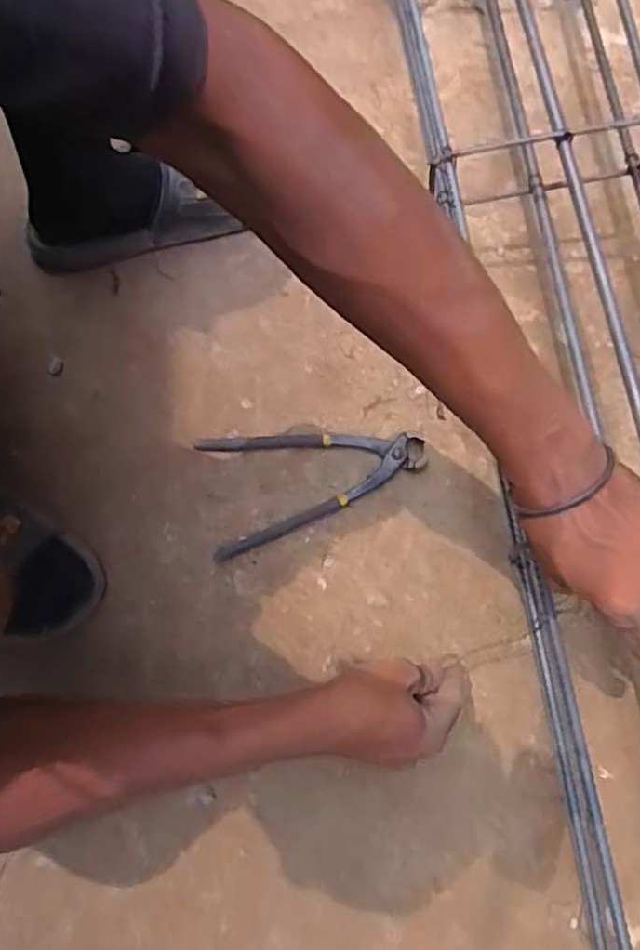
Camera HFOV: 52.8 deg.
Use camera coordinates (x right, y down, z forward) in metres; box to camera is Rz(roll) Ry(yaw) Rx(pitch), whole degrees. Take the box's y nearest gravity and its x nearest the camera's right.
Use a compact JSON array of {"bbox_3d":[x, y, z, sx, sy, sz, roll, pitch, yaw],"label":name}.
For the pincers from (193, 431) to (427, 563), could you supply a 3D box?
[{"bbox_3d":[-0.007,-0.005,0.595,0.203,0.013,0.111,-15,78,-2],"label":"pincers"}]

